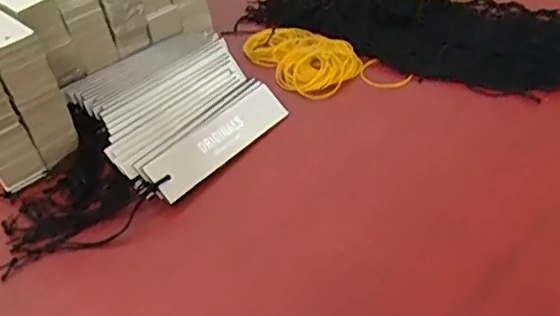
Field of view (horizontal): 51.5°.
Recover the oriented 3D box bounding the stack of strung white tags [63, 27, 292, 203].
[{"bbox_3d":[-0.086,-0.045,0.478,0.147,0.025,0.158,-37,48,-27],"label":"stack of strung white tags"}]

